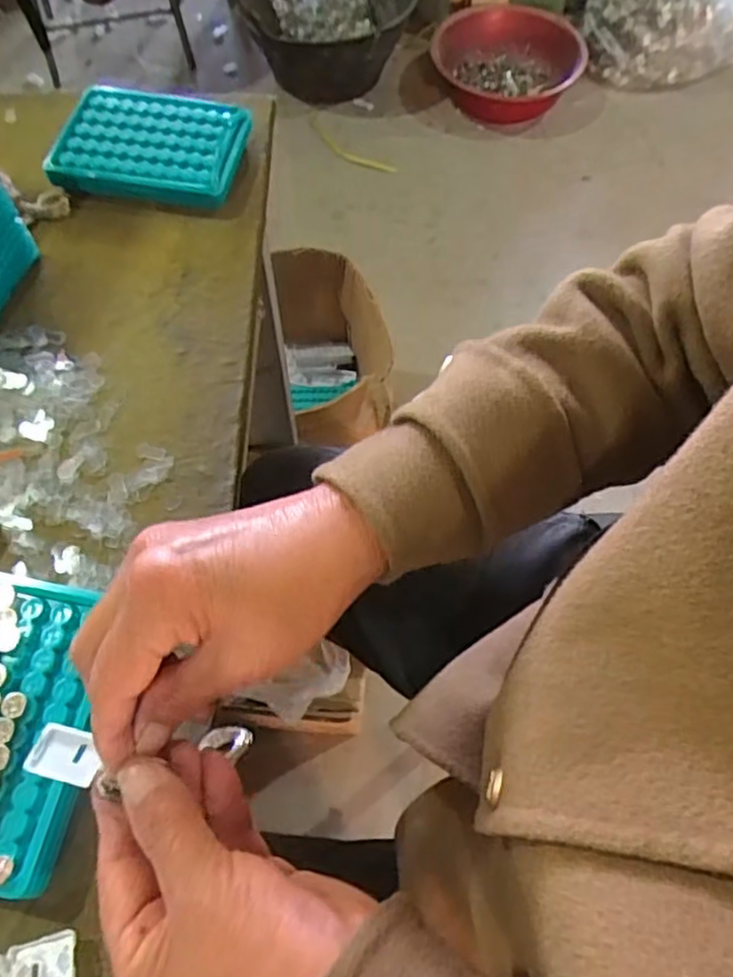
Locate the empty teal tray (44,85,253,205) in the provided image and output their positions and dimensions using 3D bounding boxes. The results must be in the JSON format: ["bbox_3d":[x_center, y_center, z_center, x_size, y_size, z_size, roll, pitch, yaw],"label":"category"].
[{"bbox_3d":[-0.157,-0.250,0.500,0.128,0.029,0.093,6,62,1],"label":"empty teal tray"}]

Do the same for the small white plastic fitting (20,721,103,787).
[{"bbox_3d":[-0.119,0.105,0.269,0.027,0.006,0.020,13,63,5],"label":"small white plastic fitting"}]

